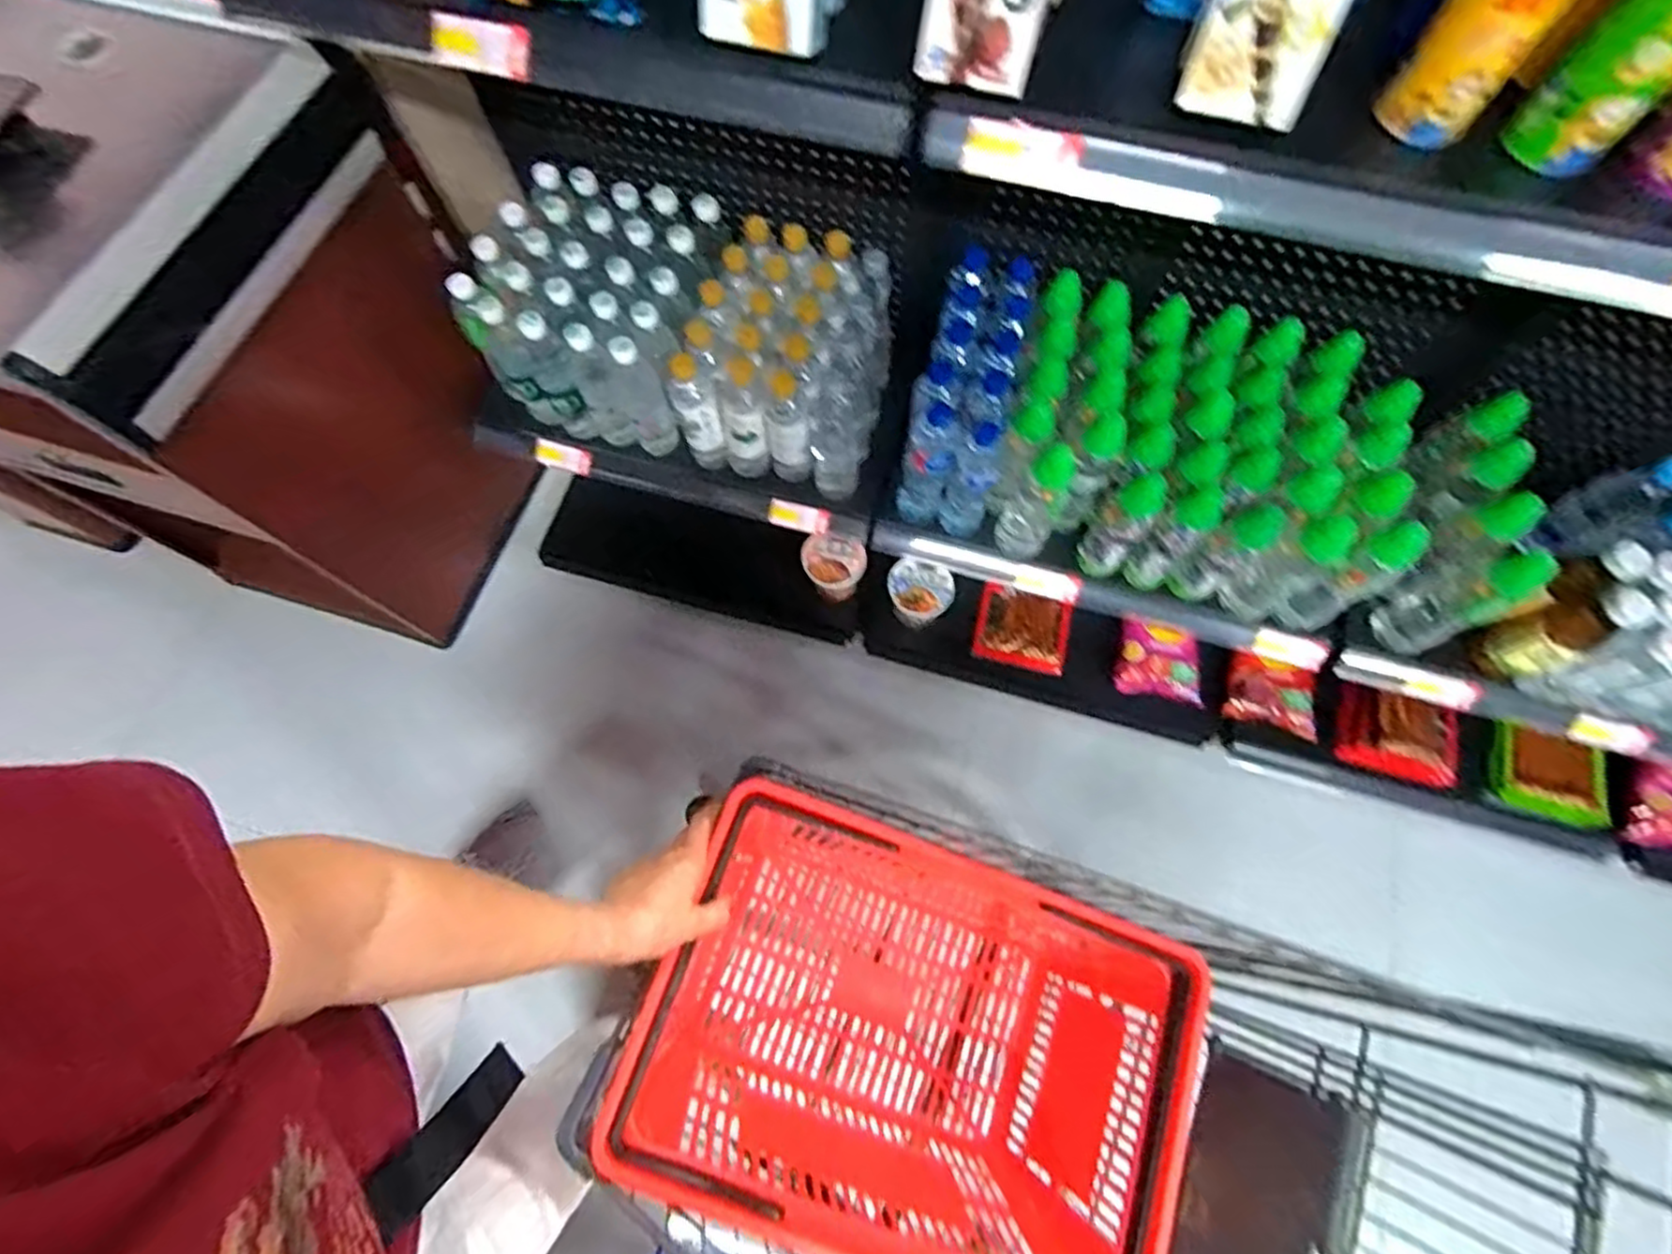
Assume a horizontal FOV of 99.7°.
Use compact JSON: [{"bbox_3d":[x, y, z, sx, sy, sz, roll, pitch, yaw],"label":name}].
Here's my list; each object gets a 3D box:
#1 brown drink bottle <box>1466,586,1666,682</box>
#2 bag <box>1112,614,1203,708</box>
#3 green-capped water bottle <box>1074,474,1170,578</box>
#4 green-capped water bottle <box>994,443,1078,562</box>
[{"bbox_3d":[0.958,0.016,0.942,0.089,0.175,0.074,-17,70,-6],"label":"brown drink bottle"},{"bbox_3d":[0.620,0.064,1.346,0.149,0.029,0.147,11,101,23],"label":"bag"},{"bbox_3d":[0.398,-0.135,1.012,0.071,0.206,0.068,37,74,13],"label":"green-capped water bottle"},{"bbox_3d":[0.293,-0.187,1.028,0.080,0.243,0.077,0,69,0],"label":"green-capped water bottle"}]

